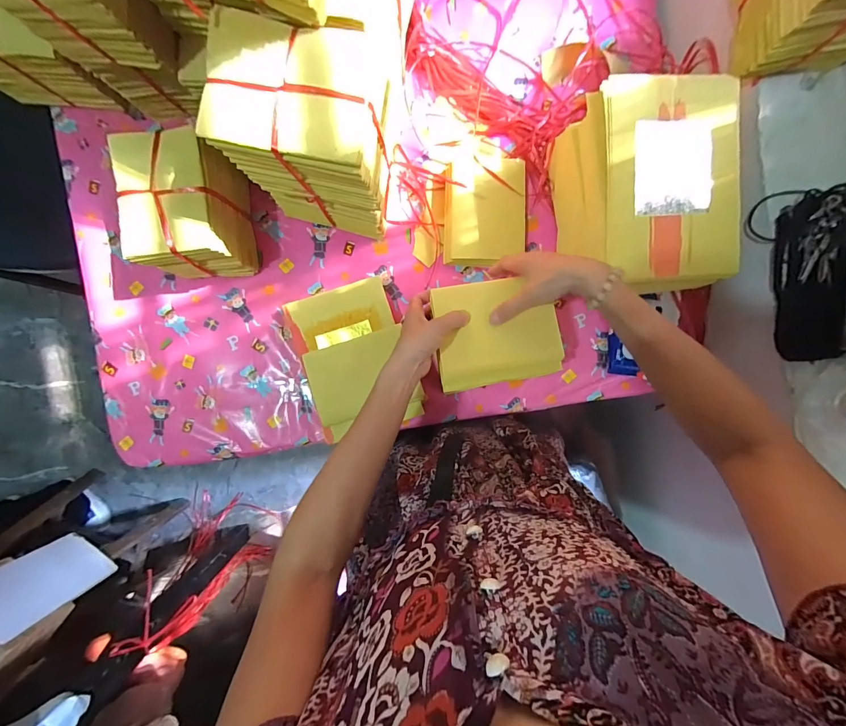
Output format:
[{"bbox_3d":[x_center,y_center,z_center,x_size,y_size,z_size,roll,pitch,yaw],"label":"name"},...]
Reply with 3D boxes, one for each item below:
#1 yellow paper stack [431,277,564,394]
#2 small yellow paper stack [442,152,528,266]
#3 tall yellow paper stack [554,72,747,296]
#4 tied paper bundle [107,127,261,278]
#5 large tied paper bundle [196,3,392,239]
[{"bbox_3d":[0.095,-0.040,0.476,0.156,0.027,0.134,-9,89,4],"label":"yellow paper stack"},{"bbox_3d":[0.098,-0.241,0.581,0.126,0.035,0.165,1,90,4],"label":"small yellow paper stack"},{"bbox_3d":[0.299,-0.217,0.494,0.183,0.136,0.244,-7,89,4],"label":"tall yellow paper stack"},{"bbox_3d":[-0.330,-0.214,0.530,0.121,0.146,0.158,1,90,4],"label":"tied paper bundle"},{"bbox_3d":[-0.120,-0.259,0.473,0.158,0.264,0.106,12,91,4],"label":"large tied paper bundle"}]

